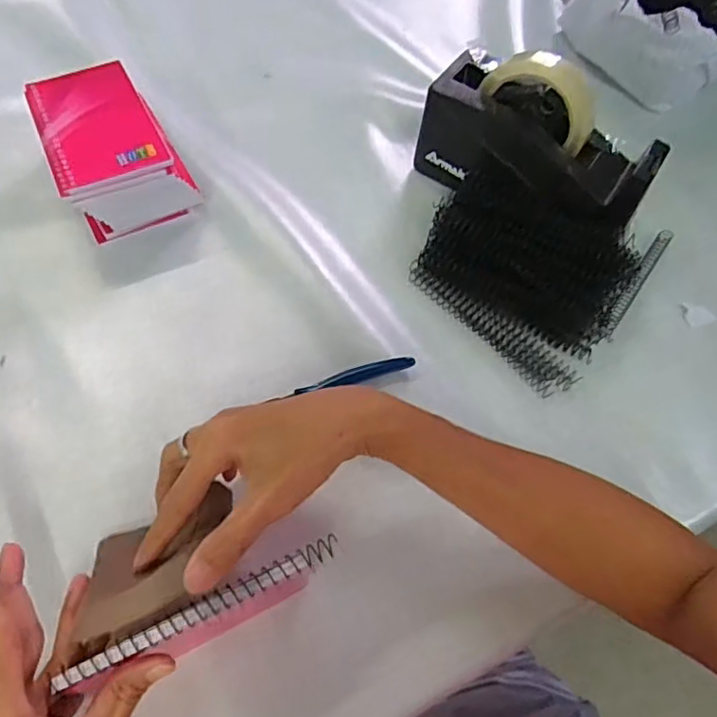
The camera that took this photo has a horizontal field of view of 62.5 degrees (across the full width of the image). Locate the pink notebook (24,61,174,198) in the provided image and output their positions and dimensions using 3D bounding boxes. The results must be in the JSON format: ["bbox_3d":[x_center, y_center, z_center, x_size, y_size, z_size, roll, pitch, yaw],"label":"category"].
[{"bbox_3d":[-0.211,-0.188,0.471,0.084,0.009,0.129,-23,65,-18],"label":"pink notebook"}]

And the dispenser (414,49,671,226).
[{"bbox_3d":[0.152,-0.180,0.508,0.195,0.117,0.080,35,65,15],"label":"dispenser"}]

